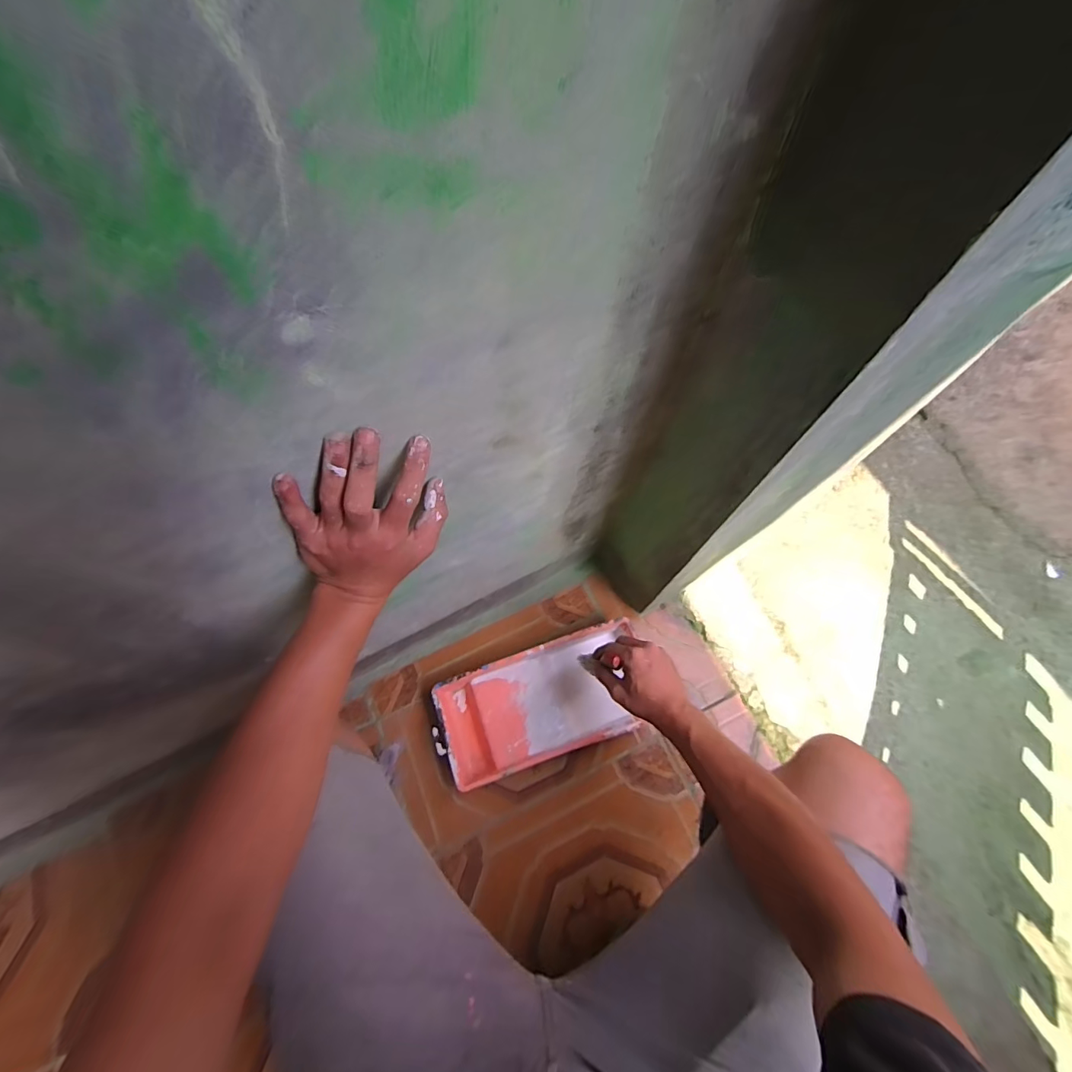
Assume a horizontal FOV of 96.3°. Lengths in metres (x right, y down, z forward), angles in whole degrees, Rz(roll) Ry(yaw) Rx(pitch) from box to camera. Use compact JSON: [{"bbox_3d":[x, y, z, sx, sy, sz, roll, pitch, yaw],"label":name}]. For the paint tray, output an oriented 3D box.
[{"bbox_3d":[0.012,0.252,0.732,0.304,0.062,0.156,-17,66,-5],"label":"paint tray"}]

